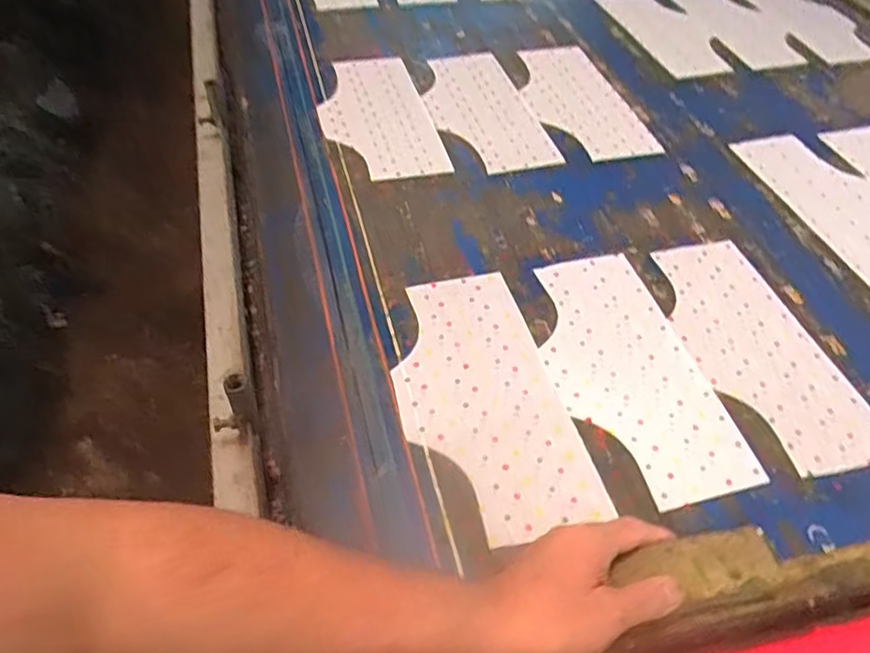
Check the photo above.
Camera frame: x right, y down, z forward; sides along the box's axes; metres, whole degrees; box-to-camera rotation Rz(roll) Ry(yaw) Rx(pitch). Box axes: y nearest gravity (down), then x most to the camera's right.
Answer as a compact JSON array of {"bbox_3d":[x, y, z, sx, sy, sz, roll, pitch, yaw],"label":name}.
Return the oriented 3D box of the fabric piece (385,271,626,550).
[{"bbox_3d":[0.041,0.062,0.639,0.152,0.007,0.299,-9,50,-13],"label":"fabric piece"}]

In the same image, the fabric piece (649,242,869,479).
[{"bbox_3d":[0.340,0.019,0.697,0.141,0.004,0.303,-7,50,-12],"label":"fabric piece"}]

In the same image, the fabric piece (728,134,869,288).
[{"bbox_3d":[0.538,-0.165,0.870,0.145,0.005,0.325,-11,50,-15],"label":"fabric piece"}]

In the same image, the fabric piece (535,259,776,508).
[{"bbox_3d":[0.193,0.039,0.668,0.147,0.004,0.304,-8,50,-13],"label":"fabric piece"}]

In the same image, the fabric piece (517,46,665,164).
[{"bbox_3d":[0.216,-0.356,1.014,0.152,0.010,0.334,-9,49,-10],"label":"fabric piece"}]

